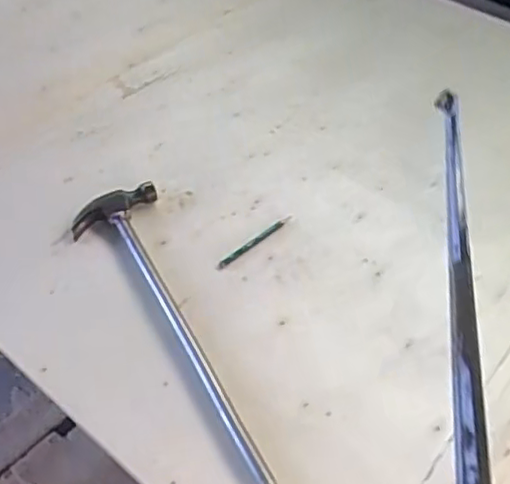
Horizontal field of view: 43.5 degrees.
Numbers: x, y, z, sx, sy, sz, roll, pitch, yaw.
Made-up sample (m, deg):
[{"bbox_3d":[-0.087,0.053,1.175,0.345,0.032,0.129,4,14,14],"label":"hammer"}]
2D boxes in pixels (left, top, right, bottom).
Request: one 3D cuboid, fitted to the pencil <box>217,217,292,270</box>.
[{"bbox_3d":[0.001,-0.001,0.704,0.010,0.005,0.110,36,56,29],"label":"pencil"}]

